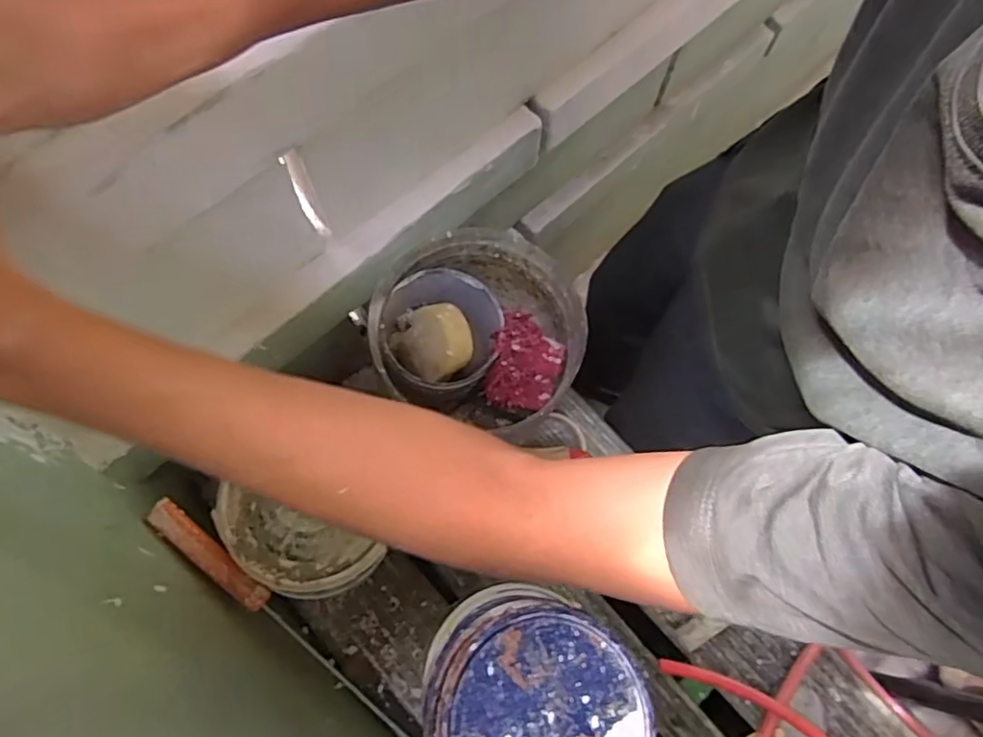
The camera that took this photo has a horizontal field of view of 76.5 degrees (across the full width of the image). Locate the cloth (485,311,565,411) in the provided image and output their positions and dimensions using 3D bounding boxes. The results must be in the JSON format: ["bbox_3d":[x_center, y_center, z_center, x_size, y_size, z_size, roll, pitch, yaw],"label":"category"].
[{"bbox_3d":[0.045,-0.015,0.777,0.092,0.061,0.126,9,73,2],"label":"cloth"}]

